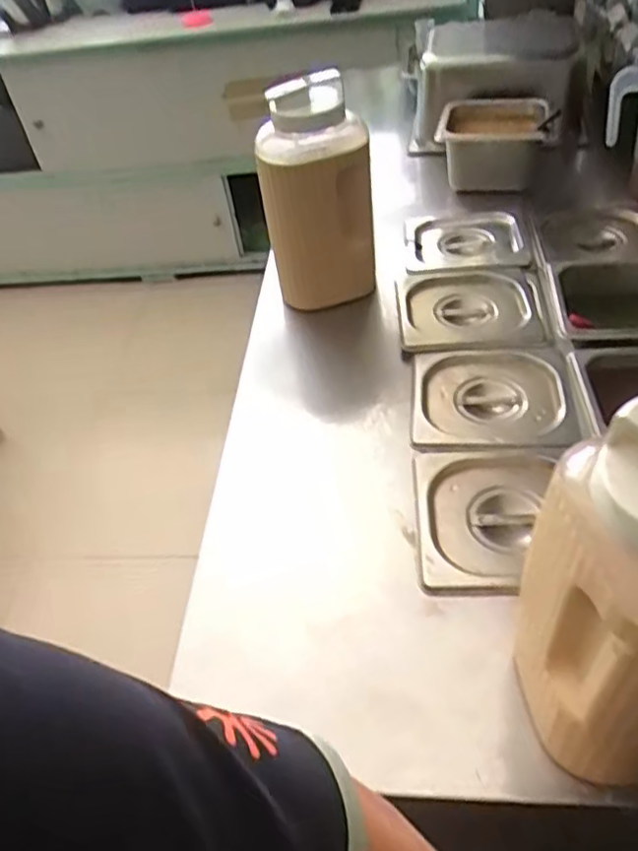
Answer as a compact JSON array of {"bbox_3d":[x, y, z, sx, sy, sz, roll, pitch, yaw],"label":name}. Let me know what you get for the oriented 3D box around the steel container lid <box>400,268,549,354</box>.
[{"bbox_3d":[0.189,-0.150,0.844,0.169,0.018,0.158,-5,45,5],"label":"steel container lid"}]

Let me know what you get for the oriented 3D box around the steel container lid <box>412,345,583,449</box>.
[{"bbox_3d":[0.192,-0.037,0.730,0.168,0.023,0.159,-1,46,9],"label":"steel container lid"}]

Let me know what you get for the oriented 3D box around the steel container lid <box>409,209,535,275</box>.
[{"bbox_3d":[0.216,-0.281,0.976,0.170,0.031,0.192,-7,44,10],"label":"steel container lid"}]

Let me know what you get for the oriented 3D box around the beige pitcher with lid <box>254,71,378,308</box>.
[{"bbox_3d":[-0.007,-0.289,0.829,0.140,0.283,0.108,-16,47,-8],"label":"beige pitcher with lid"}]

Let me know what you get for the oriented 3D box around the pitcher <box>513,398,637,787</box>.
[{"bbox_3d":[0.182,0.119,0.395,0.117,0.272,0.106,15,51,23],"label":"pitcher"}]

